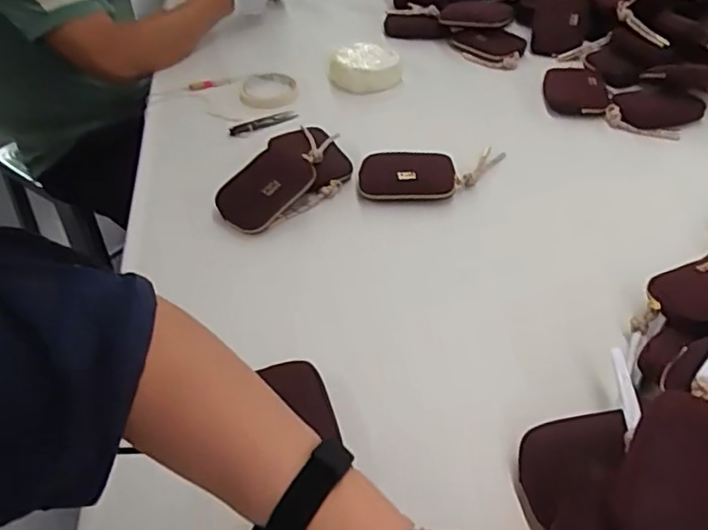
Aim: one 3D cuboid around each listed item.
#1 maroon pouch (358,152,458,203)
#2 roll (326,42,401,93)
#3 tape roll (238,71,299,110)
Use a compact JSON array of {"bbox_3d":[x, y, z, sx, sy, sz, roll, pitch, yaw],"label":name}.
[{"bbox_3d":[0.066,-0.111,0.767,0.118,0.028,0.079,-1,44,2],"label":"maroon pouch"},{"bbox_3d":[0.015,-0.300,0.961,0.094,0.051,0.091,-1,44,1],"label":"roll"},{"bbox_3d":[-0.136,-0.268,0.952,0.092,0.020,0.087,-1,44,1],"label":"tape roll"}]

